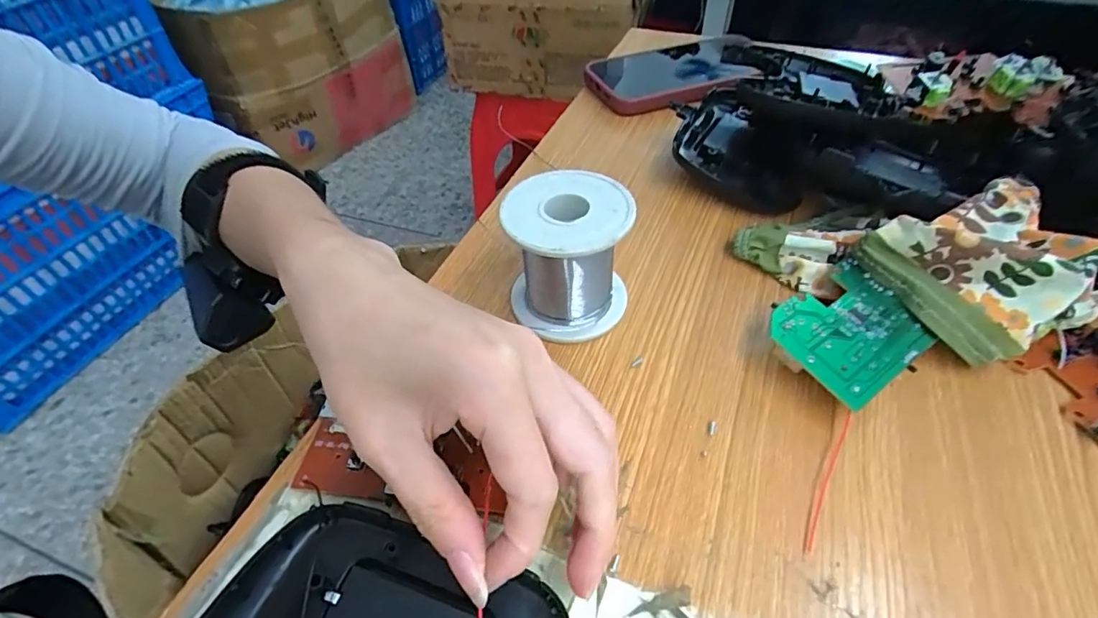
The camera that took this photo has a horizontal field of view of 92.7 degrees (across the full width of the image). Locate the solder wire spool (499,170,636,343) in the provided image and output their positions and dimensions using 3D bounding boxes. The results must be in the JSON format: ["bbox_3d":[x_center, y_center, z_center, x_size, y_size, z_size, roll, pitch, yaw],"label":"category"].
[{"bbox_3d":[0.009,-0.024,0.266,0.060,0.065,0.061,-7,47,-5],"label":"solder wire spool"}]

